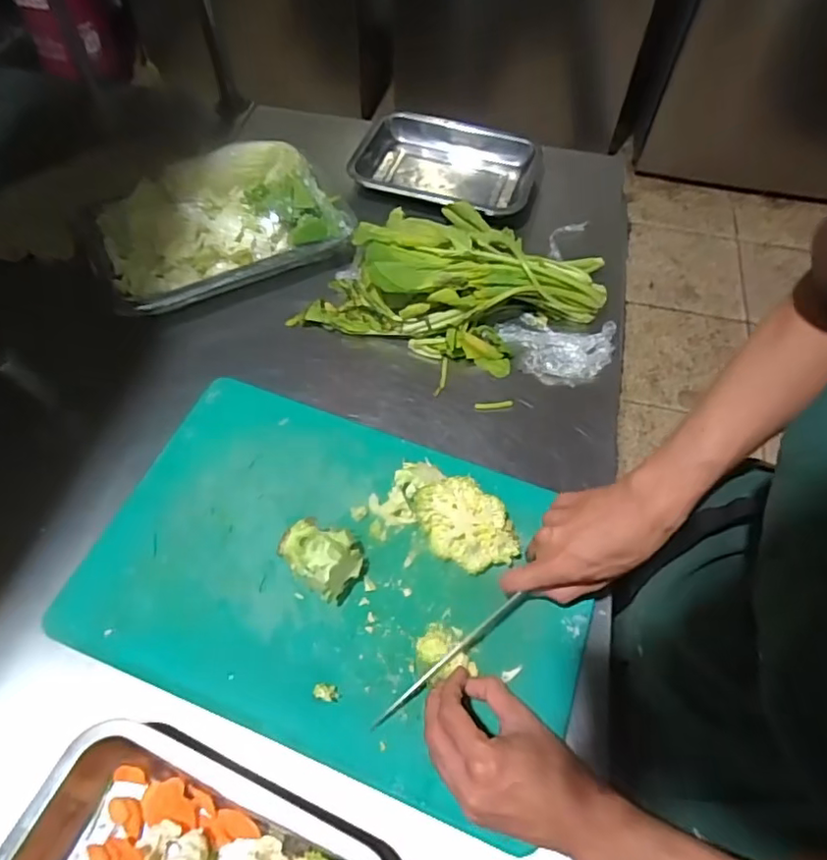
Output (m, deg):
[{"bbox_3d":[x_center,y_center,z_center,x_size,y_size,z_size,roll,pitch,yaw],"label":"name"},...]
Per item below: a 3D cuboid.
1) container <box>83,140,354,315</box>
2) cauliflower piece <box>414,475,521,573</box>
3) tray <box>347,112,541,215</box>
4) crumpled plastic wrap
[{"bbox_3d":[-0.245,-0.252,0.716,0.289,0.088,0.181,-23,62,-16],"label":"container"},{"bbox_3d":[0.051,0.088,0.533,0.075,0.051,0.084,-26,63,-17],"label":"cauliflower piece"},{"bbox_3d":[0.044,-0.371,0.844,0.253,0.060,0.172,14,59,6],"label":"tray"},{"bbox_3d":[0.168,-0.099,0.686,0.134,0.011,0.092,10,59,4],"label":"crumpled plastic wrap"}]

